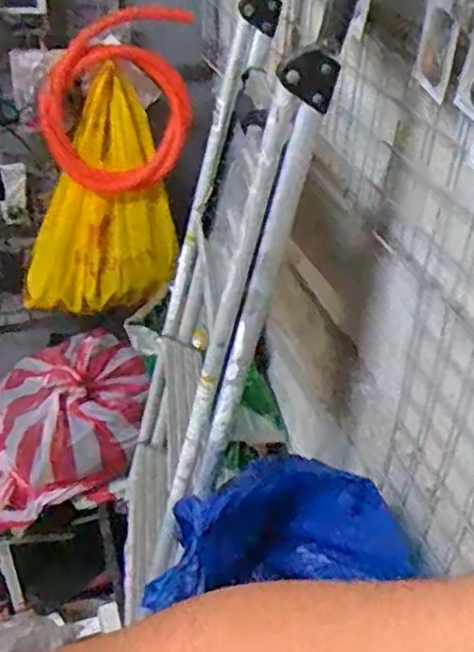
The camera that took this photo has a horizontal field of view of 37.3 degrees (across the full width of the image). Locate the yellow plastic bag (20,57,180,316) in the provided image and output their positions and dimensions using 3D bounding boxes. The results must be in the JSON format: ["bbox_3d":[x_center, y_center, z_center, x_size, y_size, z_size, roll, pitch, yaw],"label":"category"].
[{"bbox_3d":[-0.275,-0.228,1.361,0.306,0.436,0.112,-13,41,-18],"label":"yellow plastic bag"}]

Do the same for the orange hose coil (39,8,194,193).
[{"bbox_3d":[-0.222,-0.403,1.295,0.270,0.293,0.116,-3,39,-7],"label":"orange hose coil"}]

